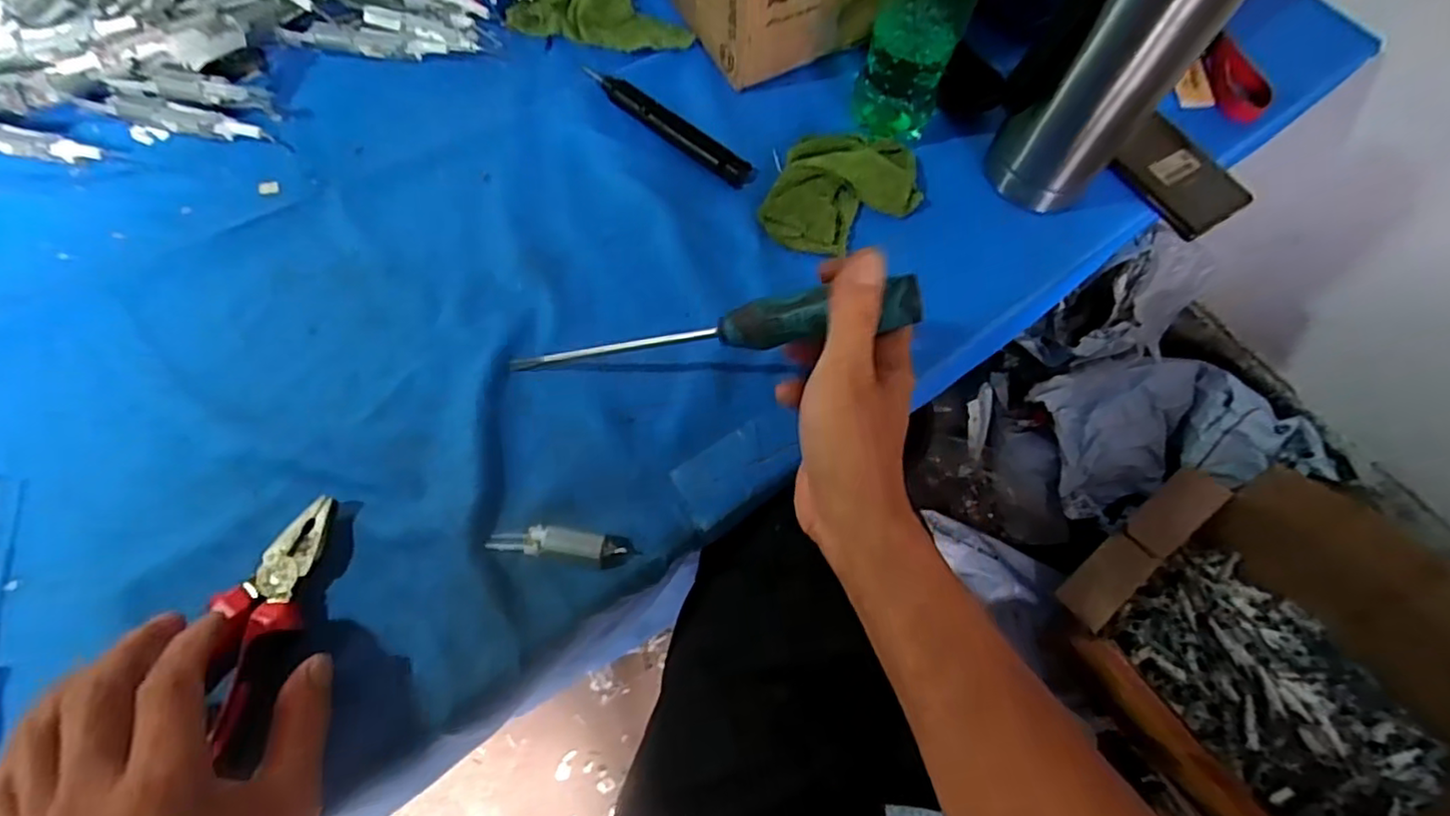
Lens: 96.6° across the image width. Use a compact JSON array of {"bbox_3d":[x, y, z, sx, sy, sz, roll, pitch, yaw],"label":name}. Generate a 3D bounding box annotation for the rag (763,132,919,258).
[{"bbox_3d":[0.084,-0.164,0.477,0.125,0.016,0.088,-30,73,-14],"label":"rag"}]

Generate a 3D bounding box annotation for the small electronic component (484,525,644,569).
[{"bbox_3d":[-0.092,0.077,0.364,0.079,0.017,0.017,5,68,-1],"label":"small electronic component"}]

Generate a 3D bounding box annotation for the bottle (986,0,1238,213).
[{"bbox_3d":[0.239,-0.224,0.387,0.073,0.233,0.074,-27,72,-13],"label":"bottle"}]

